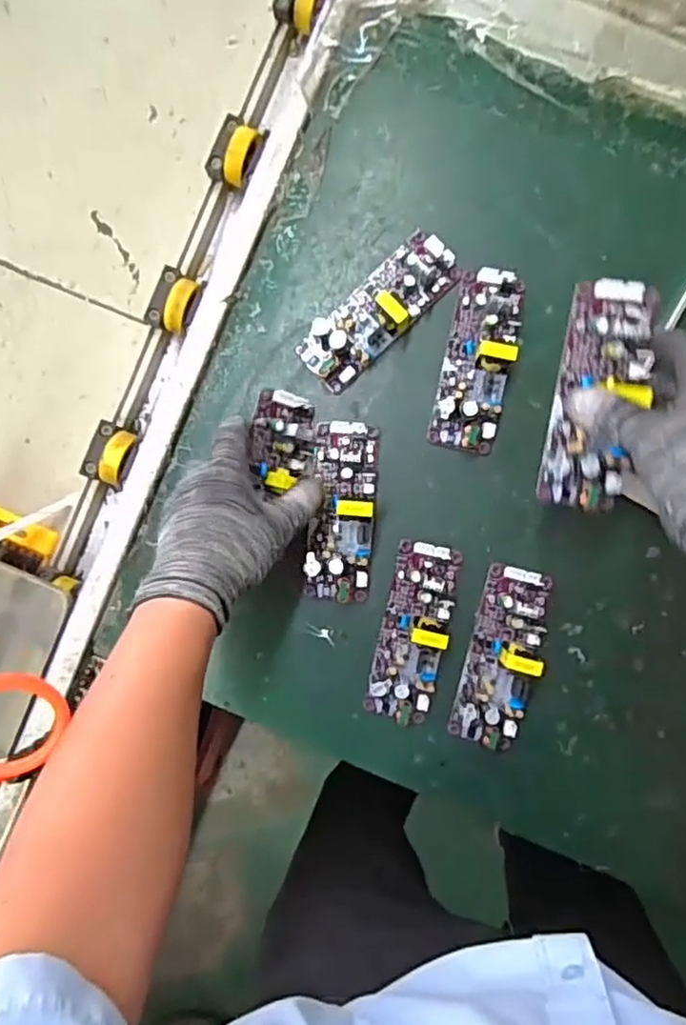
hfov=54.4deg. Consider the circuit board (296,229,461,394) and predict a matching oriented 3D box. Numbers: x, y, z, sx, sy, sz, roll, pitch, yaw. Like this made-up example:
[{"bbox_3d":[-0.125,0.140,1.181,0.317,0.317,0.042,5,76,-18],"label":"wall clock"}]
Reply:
[{"bbox_3d":[0.028,-0.165,0.538,0.143,0.024,0.053,-43,88,1],"label":"circuit board"}]

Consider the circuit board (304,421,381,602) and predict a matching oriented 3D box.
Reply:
[{"bbox_3d":[0.000,-0.001,0.531,0.052,0.034,0.142,5,89,2],"label":"circuit board"}]

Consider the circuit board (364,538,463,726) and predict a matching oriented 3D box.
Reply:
[{"bbox_3d":[0.058,0.096,0.529,0.053,0.034,0.142,13,89,2],"label":"circuit board"}]

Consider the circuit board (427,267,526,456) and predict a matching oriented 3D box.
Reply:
[{"bbox_3d":[0.109,-0.122,0.528,0.054,0.035,0.144,12,89,2],"label":"circuit board"}]

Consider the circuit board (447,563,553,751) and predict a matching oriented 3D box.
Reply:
[{"bbox_3d":[0.128,0.116,0.526,0.053,0.035,0.142,15,89,2],"label":"circuit board"}]

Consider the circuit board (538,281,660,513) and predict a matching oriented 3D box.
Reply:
[{"bbox_3d":[0.165,-0.075,0.432,0.054,0.035,0.146,8,99,2],"label":"circuit board"}]

